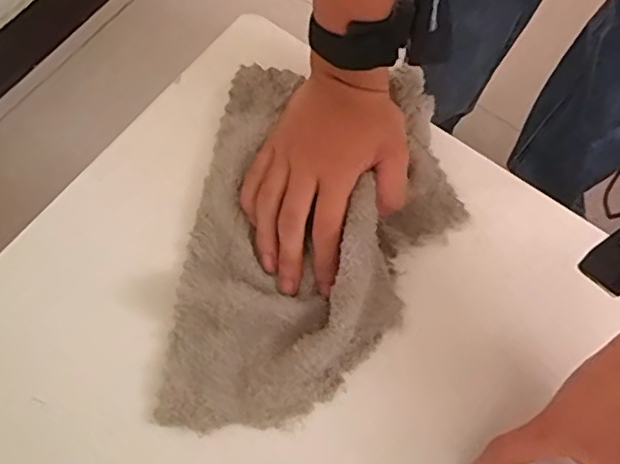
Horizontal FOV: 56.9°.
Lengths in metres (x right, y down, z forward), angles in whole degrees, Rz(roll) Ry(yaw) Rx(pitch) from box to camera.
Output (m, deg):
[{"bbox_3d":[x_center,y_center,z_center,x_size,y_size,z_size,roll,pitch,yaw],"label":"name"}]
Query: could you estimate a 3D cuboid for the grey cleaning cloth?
[{"bbox_3d":[0.011,-0.001,0.394,0.178,0.040,0.271,9,69,1],"label":"grey cleaning cloth"}]

